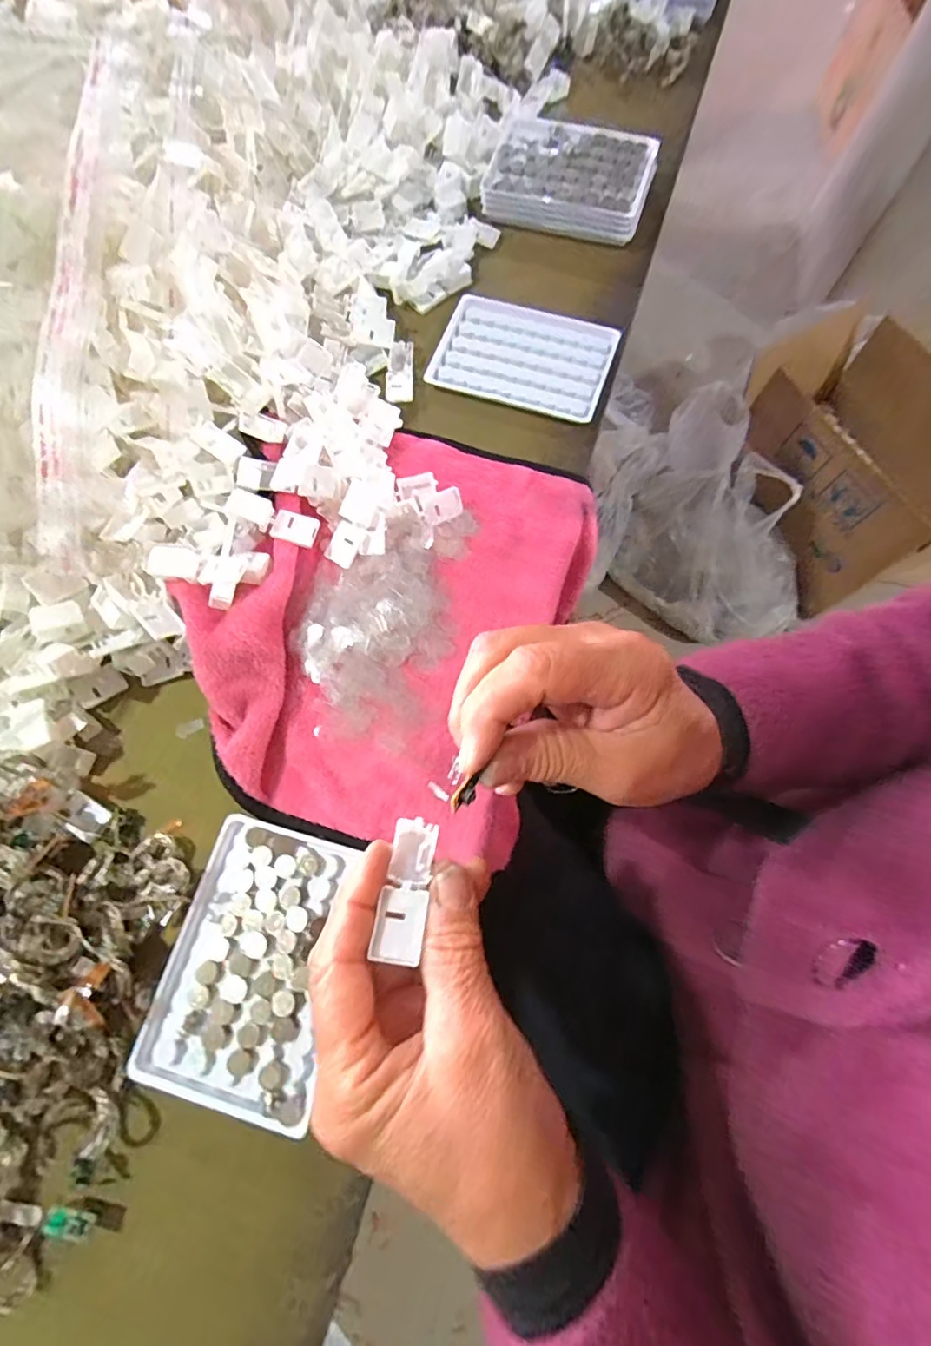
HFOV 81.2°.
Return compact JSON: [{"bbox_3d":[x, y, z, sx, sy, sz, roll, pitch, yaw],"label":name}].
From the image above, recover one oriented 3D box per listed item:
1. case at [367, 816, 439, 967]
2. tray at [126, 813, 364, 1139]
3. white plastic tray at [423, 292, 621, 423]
[{"bbox_3d":[-0.024,0.088,0.225,0.018,0.006,0.058,6,45,2],"label":"case"},{"bbox_3d":[-0.107,0.150,0.286,0.090,0.017,0.129,15,73,5],"label":"tray"},{"bbox_3d":[0.043,-0.243,0.414,0.131,0.009,0.091,19,73,6],"label":"white plastic tray"}]

